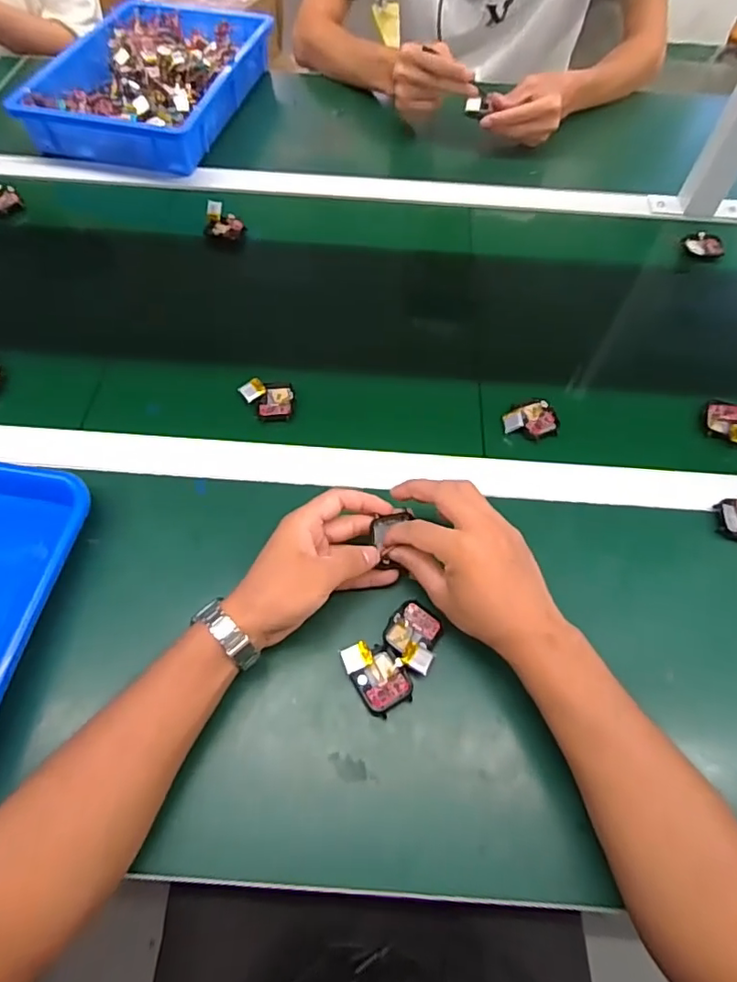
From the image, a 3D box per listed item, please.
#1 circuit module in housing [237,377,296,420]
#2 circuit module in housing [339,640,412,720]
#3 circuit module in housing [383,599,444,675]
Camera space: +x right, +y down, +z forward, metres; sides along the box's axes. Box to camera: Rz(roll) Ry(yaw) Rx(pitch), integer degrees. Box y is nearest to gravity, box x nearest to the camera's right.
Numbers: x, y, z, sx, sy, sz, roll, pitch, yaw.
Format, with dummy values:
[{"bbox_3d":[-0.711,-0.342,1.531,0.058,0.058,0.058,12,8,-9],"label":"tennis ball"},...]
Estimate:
[{"bbox_3d":[-0.098,-0.090,0.543,0.051,0.015,0.044,-5,60,-5],"label":"circuit module in housing"},{"bbox_3d":[0.007,0.138,0.416,0.038,0.011,0.053,-29,65,-17],"label":"circuit module in housing"},{"bbox_3d":[0.036,0.111,0.429,0.041,0.015,0.050,28,63,13],"label":"circuit module in housing"}]

